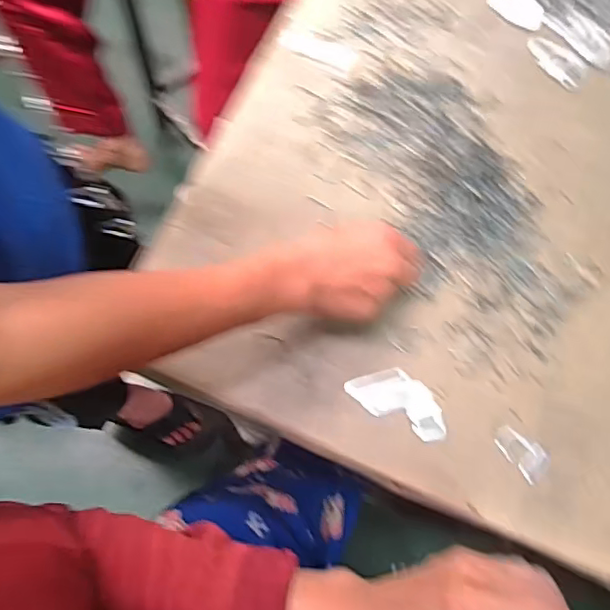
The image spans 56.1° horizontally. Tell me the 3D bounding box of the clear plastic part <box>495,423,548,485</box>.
[{"bbox_3d":[0.187,0.125,0.493,0.030,0.004,0.049,-38,77,-13],"label":"clear plastic part"}]

